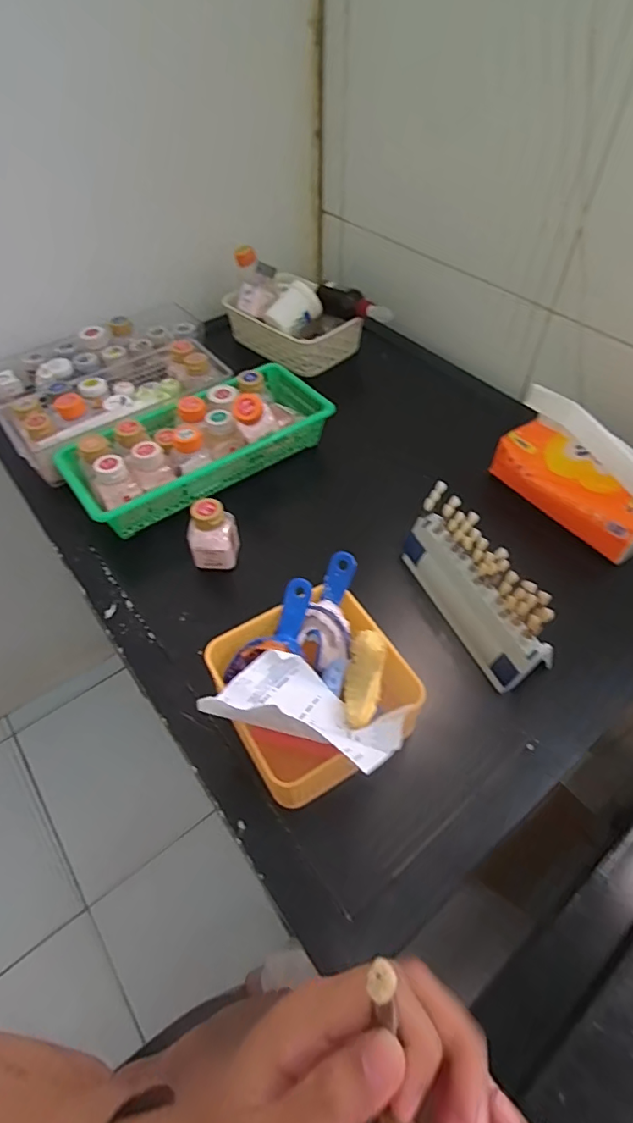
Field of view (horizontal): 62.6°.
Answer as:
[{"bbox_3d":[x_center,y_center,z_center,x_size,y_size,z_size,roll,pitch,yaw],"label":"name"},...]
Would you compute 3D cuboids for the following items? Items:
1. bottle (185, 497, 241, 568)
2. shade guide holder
[{"bbox_3d":[-0.104,-0.027,0.519,0.047,0.069,0.039,1,51,1],"label":"bottle"},{"bbox_3d":[0.143,0.020,0.471,0.047,0.083,0.179,-19,54,-15],"label":"shade guide holder"}]

